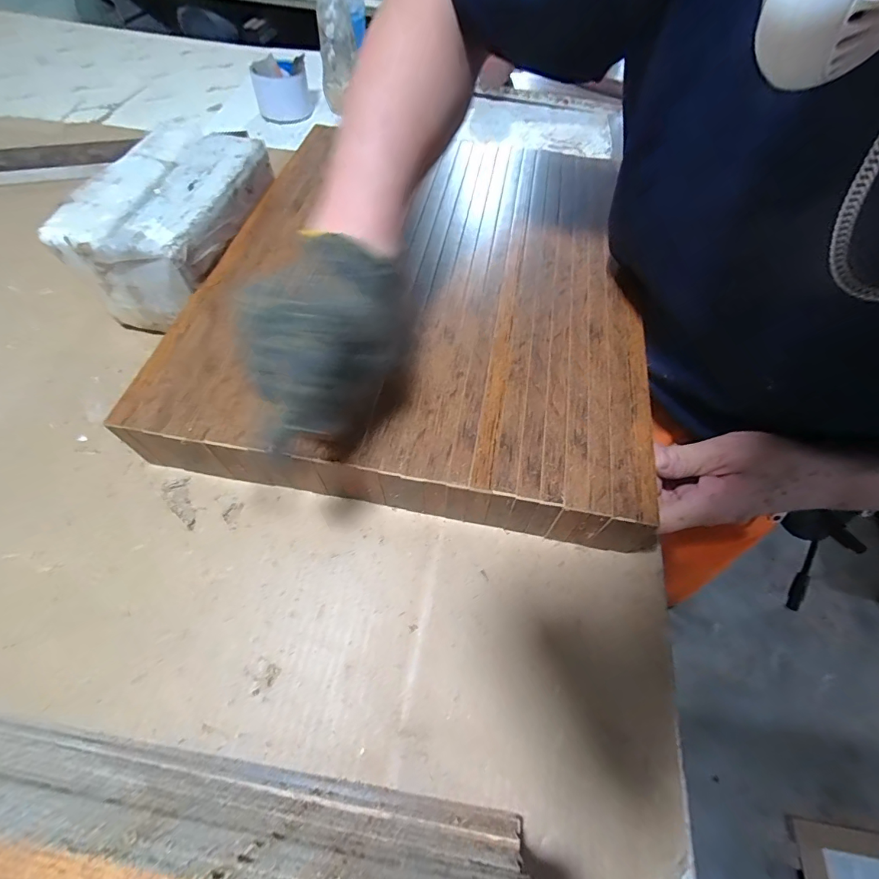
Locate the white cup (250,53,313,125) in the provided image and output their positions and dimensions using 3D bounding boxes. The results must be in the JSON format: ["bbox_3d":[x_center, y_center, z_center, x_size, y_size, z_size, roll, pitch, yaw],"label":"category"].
[{"bbox_3d":[-0.243,-0.542,0.655,0.076,0.071,0.075,-6,58,-7],"label":"white cup"}]

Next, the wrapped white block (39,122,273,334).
[{"bbox_3d":[-0.257,-0.211,0.432,0.122,0.106,0.206,11,58,4],"label":"wrapped white block"}]

